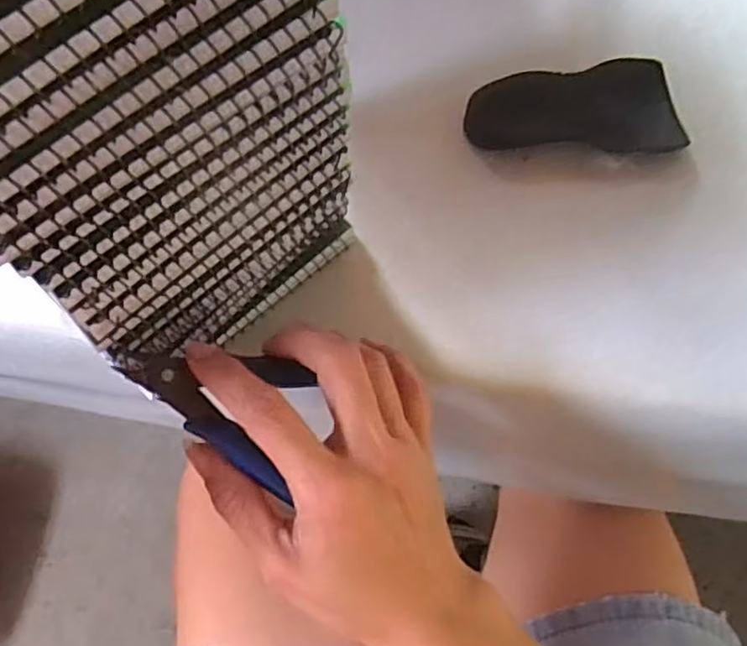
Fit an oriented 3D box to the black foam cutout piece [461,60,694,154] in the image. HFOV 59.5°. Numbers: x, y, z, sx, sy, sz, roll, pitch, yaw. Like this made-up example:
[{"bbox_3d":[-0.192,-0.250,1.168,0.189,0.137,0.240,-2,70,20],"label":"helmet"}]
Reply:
[{"bbox_3d":[0.110,-0.117,0.361,0.116,0.022,0.053,-4,70,-2],"label":"black foam cutout piece"}]

